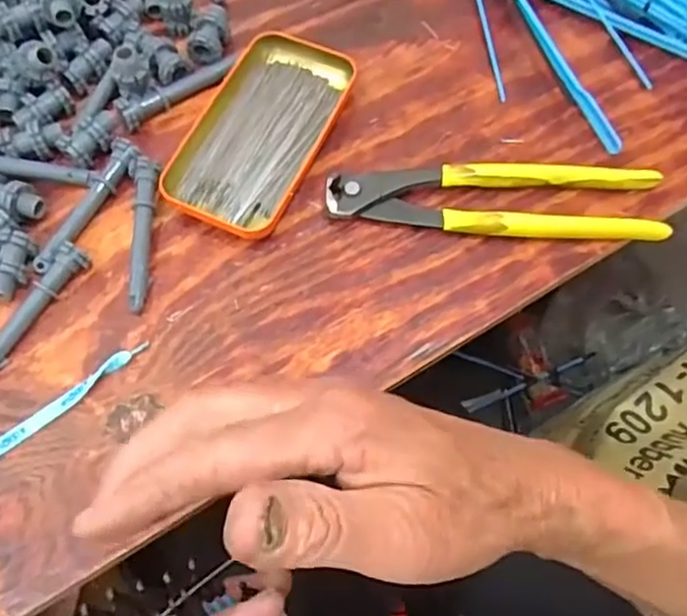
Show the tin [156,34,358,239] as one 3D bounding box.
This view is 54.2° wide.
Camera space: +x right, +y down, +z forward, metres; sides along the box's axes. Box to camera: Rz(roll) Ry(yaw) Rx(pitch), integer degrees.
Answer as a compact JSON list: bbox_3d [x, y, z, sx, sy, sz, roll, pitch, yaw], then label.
[{"bbox_3d":[-0.051,-0.115,0.426,0.082,0.018,0.145,22,68,10],"label":"tin"}]

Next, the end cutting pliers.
[{"bbox_3d":[0.093,-0.067,0.408,0.201,0.017,0.050,1,66,1],"label":"end cutting pliers"}]

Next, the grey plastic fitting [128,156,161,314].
[{"bbox_3d":[-0.118,-0.044,0.397,0.017,0.017,0.095,-3,66,-1],"label":"grey plastic fitting"}]

